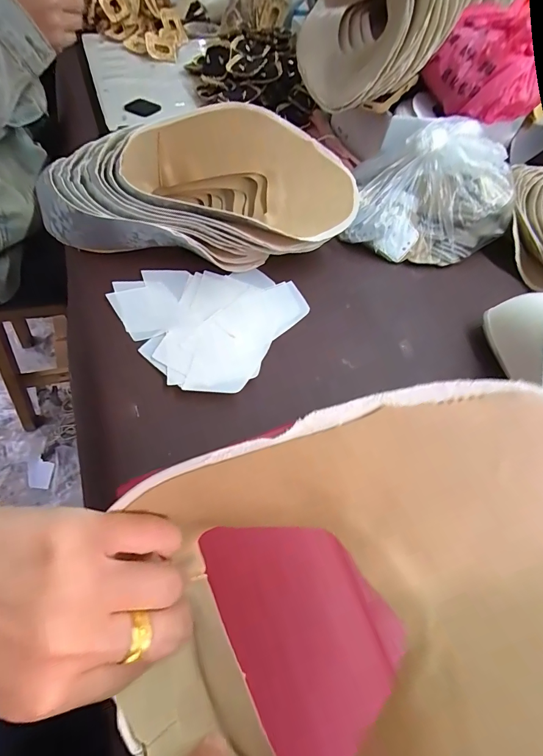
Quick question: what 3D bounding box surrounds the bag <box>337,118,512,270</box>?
[{"bbox_3d":[0.202,-0.236,0.457,0.192,0.115,0.163,16,52,5],"label":"bag"}]

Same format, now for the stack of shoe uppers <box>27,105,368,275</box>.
[{"bbox_3d":[-0.074,-0.196,0.399,0.330,0.118,0.140,7,52,-2],"label":"stack of shoe uppers"}]

